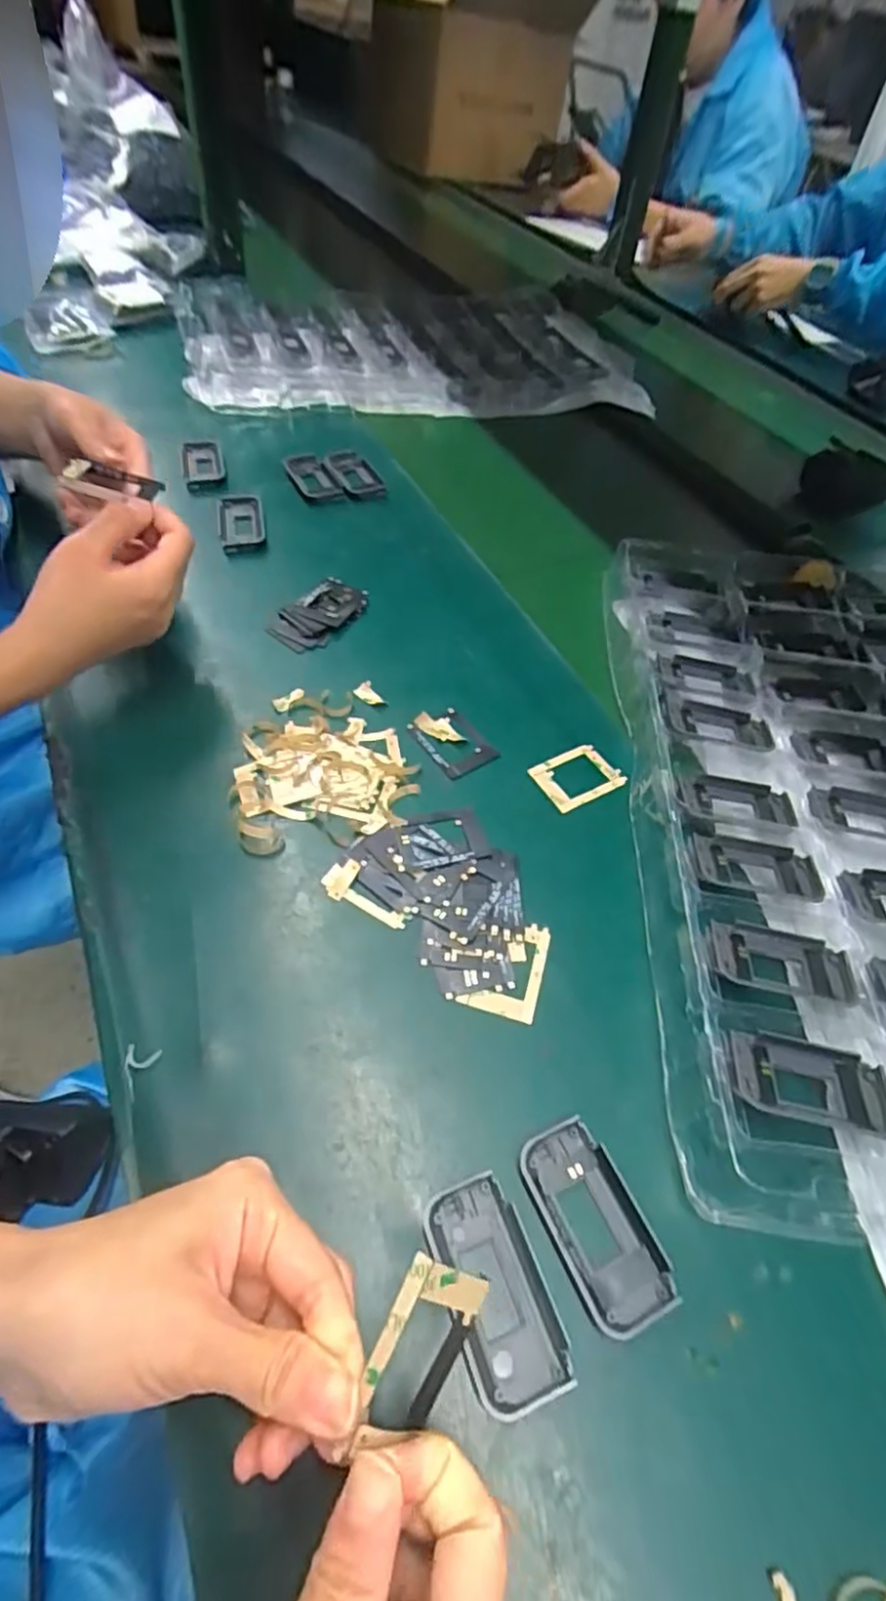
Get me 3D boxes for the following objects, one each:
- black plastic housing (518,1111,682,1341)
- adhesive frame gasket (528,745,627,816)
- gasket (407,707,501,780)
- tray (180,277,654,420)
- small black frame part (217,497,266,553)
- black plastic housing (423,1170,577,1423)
[{"bbox_3d":[0.064,0.178,0.285,0.039,0.006,0.076,-20,56,-20],"label":"black plastic housing"},{"bbox_3d":[0.089,-0.016,0.443,0.055,0.004,0.039,-24,58,-22],"label":"adhesive frame gasket"},{"bbox_3d":[0.006,-0.038,0.449,0.036,0.005,0.053,-28,59,-24],"label":"gasket"},{"bbox_3d":[-0.052,-0.583,0.857,0.525,0.039,0.337,-4,52,-8],"label":"tray"},{"bbox_3d":[-0.177,-0.242,0.587,0.040,0.014,0.079,-7,53,-11],"label":"small black frame part"},{"bbox_3d":[0.021,0.194,0.269,0.037,0.007,0.076,-16,55,-17],"label":"black plastic housing"}]

